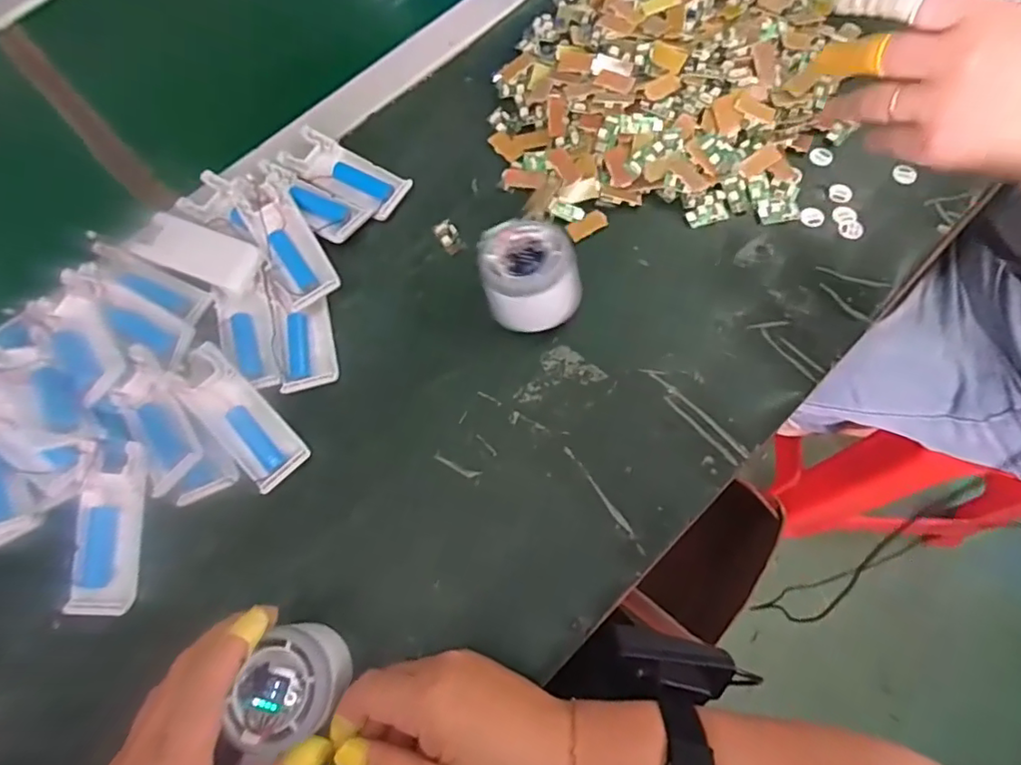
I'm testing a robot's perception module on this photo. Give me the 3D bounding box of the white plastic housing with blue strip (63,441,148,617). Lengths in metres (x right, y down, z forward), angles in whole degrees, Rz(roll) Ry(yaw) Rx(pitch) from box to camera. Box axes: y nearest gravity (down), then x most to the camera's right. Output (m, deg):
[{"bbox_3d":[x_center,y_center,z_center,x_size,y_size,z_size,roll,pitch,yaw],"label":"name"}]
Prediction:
[{"bbox_3d":[-0.257,0.094,0.367,0.042,0.013,0.107,4,86,4],"label":"white plastic housing with blue strip"}]

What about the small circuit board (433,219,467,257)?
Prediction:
[{"bbox_3d":[-0.047,-0.114,0.442,0.017,0.004,0.030,-28,71,-7],"label":"small circuit board"}]

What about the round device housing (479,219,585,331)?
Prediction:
[{"bbox_3d":[0.013,-0.070,0.395,0.064,0.059,0.078,-14,70,-3],"label":"round device housing"}]

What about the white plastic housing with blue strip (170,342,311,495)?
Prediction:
[{"bbox_3d":[-0.184,0.021,0.383,0.039,0.013,0.107,-41,86,-12],"label":"white plastic housing with blue strip"}]

